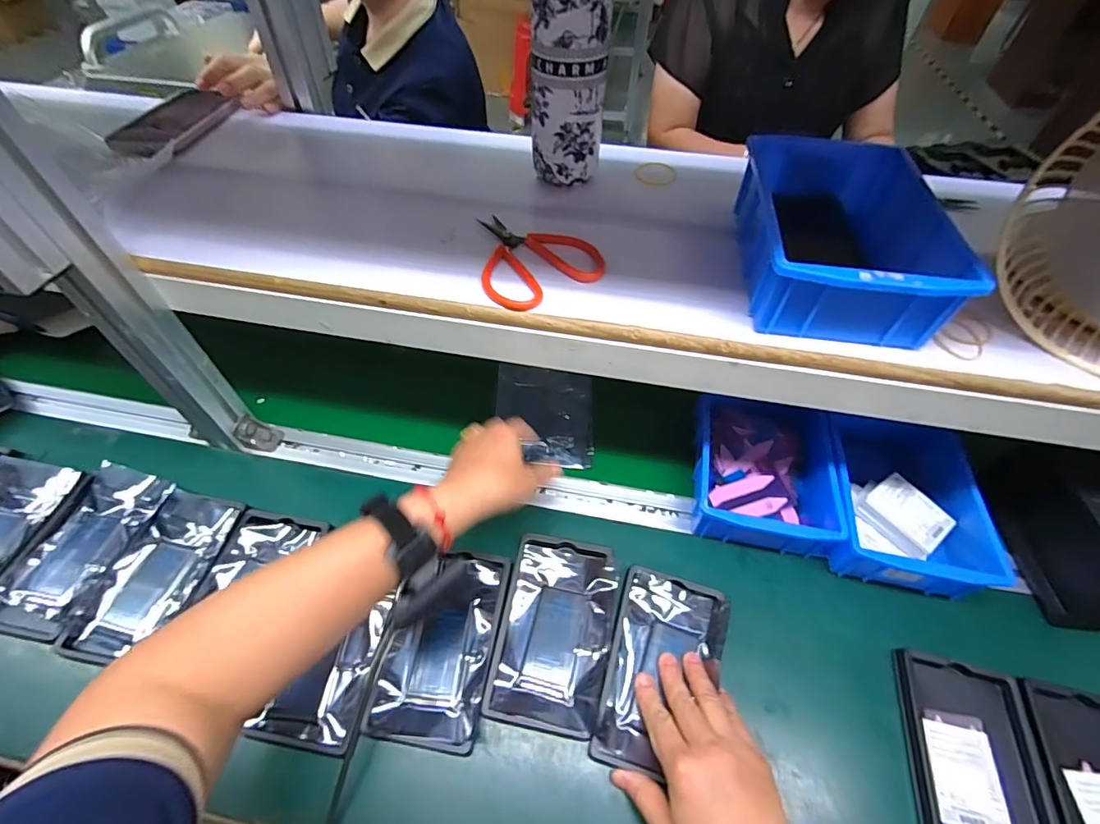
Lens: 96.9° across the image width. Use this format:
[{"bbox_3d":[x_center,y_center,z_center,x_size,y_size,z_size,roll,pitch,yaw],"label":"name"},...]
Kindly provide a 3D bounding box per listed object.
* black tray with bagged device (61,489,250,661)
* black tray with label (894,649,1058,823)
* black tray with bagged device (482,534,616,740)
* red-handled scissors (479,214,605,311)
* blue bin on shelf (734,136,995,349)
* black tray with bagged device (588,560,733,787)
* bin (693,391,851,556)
[{"bbox_3d":[-0.372,0.155,0.469,0.088,0.020,0.156,10,52,6],"label":"black tray with bagged device"},{"bbox_3d":[0.340,0.288,0.392,0.101,0.019,0.160,11,52,7],"label":"black tray with label"},{"bbox_3d":[0.005,0.194,0.442,0.097,0.012,0.158,9,52,5],"label":"black tray with bagged device"},{"bbox_3d":[-0.021,-0.133,0.408,0.097,0.010,0.113,-27,57,-21],"label":"red-handled scissors"},{"bbox_3d":[0.225,-0.142,0.388,0.129,0.063,0.199,8,52,5],"label":"blue bin on shelf"},{"bbox_3d":[0.098,0.219,0.421,0.092,0.016,0.156,16,54,8],"label":"black tray with bagged device"},{"bbox_3d":[0.219,0.066,0.512,0.134,0.064,0.153,8,52,5],"label":"bin"}]

